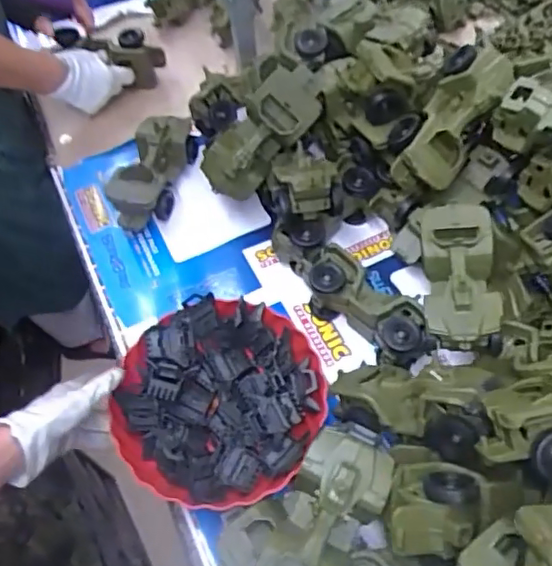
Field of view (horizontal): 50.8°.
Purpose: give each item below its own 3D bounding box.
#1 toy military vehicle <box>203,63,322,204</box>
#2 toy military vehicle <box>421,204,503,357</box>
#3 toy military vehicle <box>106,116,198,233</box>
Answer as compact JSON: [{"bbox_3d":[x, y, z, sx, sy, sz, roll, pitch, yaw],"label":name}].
[{"bbox_3d":[-0.016,-0.195,0.762,0.187,0.088,0.091,-46,60,19],"label":"toy military vehicle"},{"bbox_3d":[0.207,-0.009,0.652,0.080,0.064,0.171,3,58,6],"label":"toy military vehicle"},{"bbox_3d":[-0.185,-0.170,0.859,0.083,0.070,0.186,11,60,11],"label":"toy military vehicle"}]

